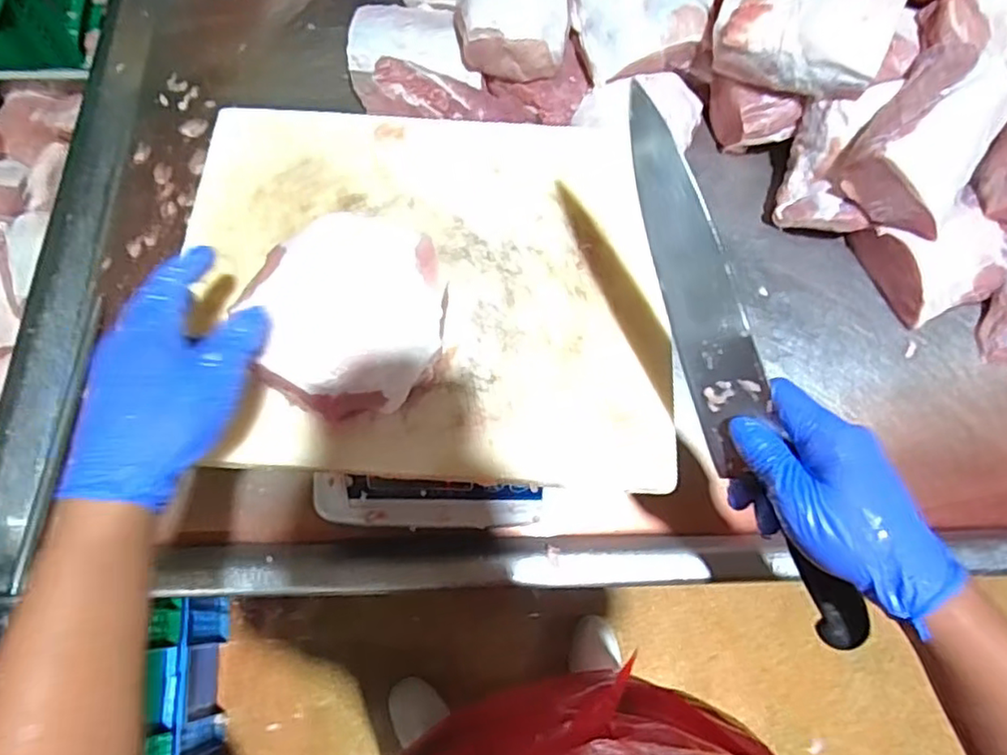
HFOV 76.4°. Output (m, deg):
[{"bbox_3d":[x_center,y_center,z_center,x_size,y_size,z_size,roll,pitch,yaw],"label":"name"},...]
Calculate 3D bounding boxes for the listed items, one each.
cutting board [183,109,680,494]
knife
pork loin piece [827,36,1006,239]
[{"bbox_3d":[-0.057,-0.077,0.491,0.357,0.016,0.305,3,68,-1],"label":"cutting board"},{"bbox_3d":[0.145,0.001,0.401,0.023,0.052,0.357,-30,100,-50],"label":"knife"},{"bbox_3d":[0.432,-0.245,0.644,0.113,0.084,0.170,38,72,12],"label":"pork loin piece"}]

